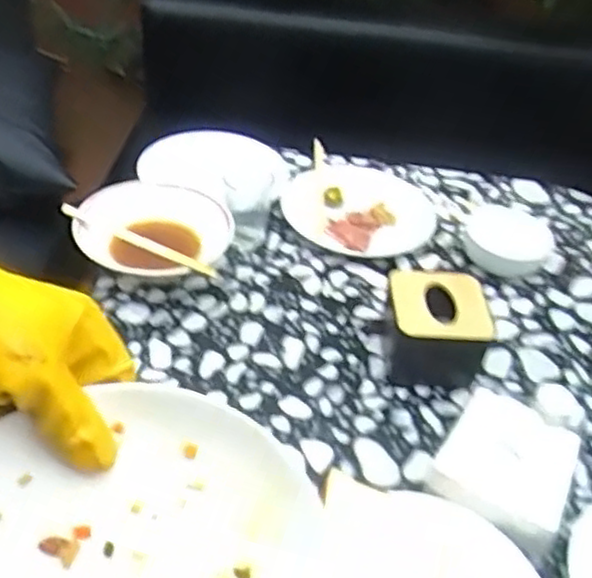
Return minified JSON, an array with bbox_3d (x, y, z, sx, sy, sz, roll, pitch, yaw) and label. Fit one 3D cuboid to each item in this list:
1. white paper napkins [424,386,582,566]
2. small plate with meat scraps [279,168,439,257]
[{"bbox_3d":[0.205,0.178,0.699,0.123,0.062,0.124,28,44,24],"label":"white paper napkins"},{"bbox_3d":[0.092,-0.125,1.057,0.230,0.031,0.218,9,39,3],"label":"small plate with meat scraps"}]

